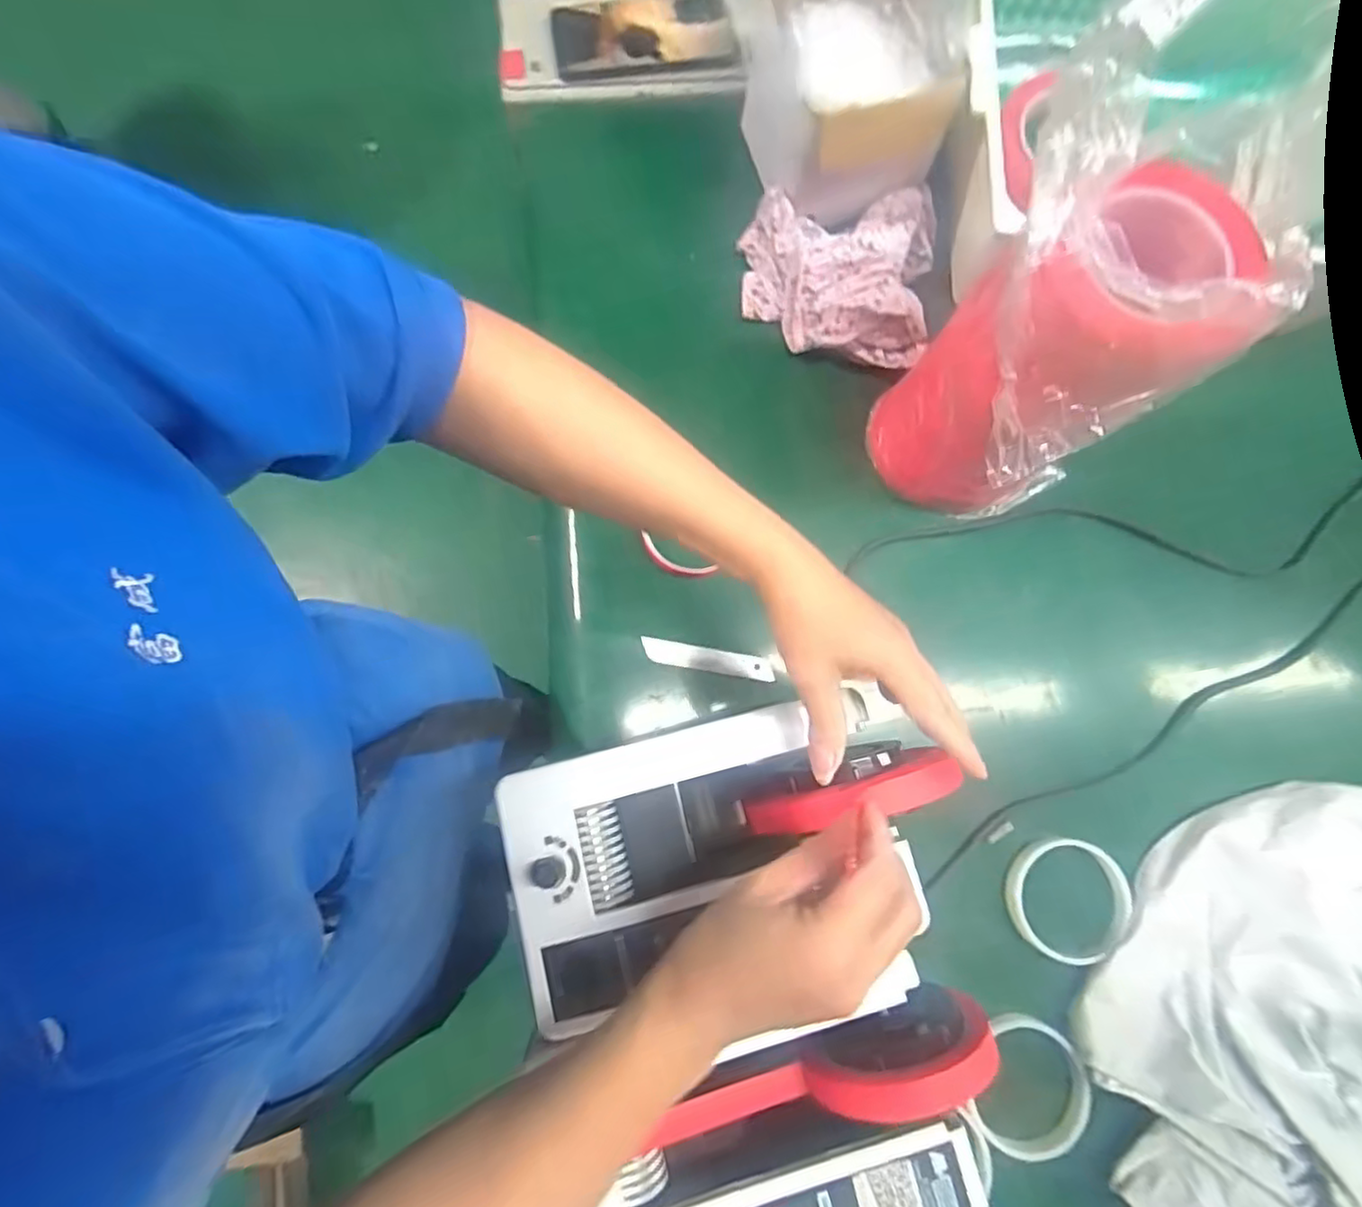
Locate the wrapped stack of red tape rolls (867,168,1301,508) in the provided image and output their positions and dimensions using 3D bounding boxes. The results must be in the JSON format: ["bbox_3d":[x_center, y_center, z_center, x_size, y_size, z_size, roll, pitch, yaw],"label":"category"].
[{"bbox_3d":[0.226,-0.133,0.423,0.126,0.252,0.099,-19,80,-5],"label":"wrapped stack of red tape rolls"}]

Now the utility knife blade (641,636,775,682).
[{"bbox_3d":[0.021,0.043,0.511,0.102,0.005,0.018,10,79,-4],"label":"utility knife blade"}]

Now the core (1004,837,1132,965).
[{"bbox_3d":[0.279,0.215,0.475,0.080,0.020,0.084,0,79,-1],"label":"core"}]

